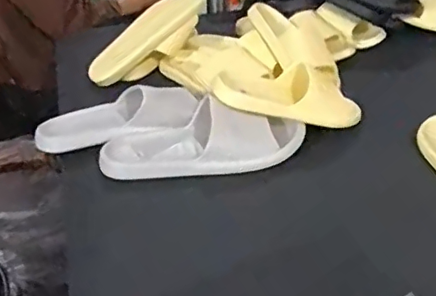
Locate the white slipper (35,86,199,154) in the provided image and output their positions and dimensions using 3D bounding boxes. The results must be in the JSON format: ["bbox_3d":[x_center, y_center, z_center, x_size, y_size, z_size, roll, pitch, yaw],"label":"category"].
[{"bbox_3d":[-0.153,-0.051,0.838,0.239,0.053,0.097,-7,34,-6],"label":"white slipper"}]

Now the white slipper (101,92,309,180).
[{"bbox_3d":[-0.022,-0.020,0.771,0.282,0.070,0.099,-4,34,-2],"label":"white slipper"}]

